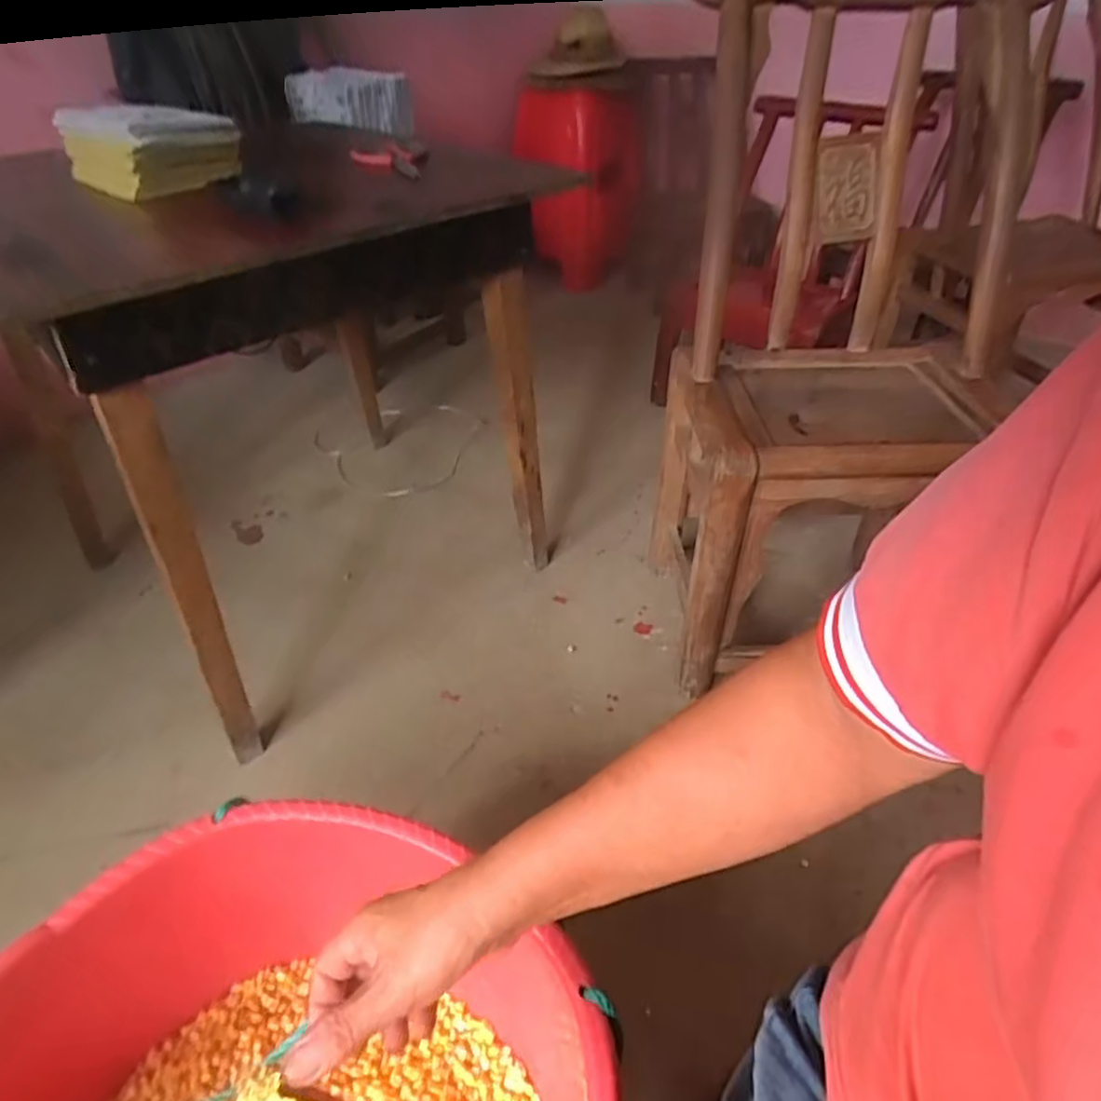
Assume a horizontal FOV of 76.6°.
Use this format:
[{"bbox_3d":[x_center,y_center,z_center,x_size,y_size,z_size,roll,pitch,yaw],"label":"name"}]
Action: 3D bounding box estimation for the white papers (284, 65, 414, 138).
[{"bbox_3d":[-0.387,-0.883,1.356,0.236,0.103,0.044,6,26,-6],"label":"white papers"}]

